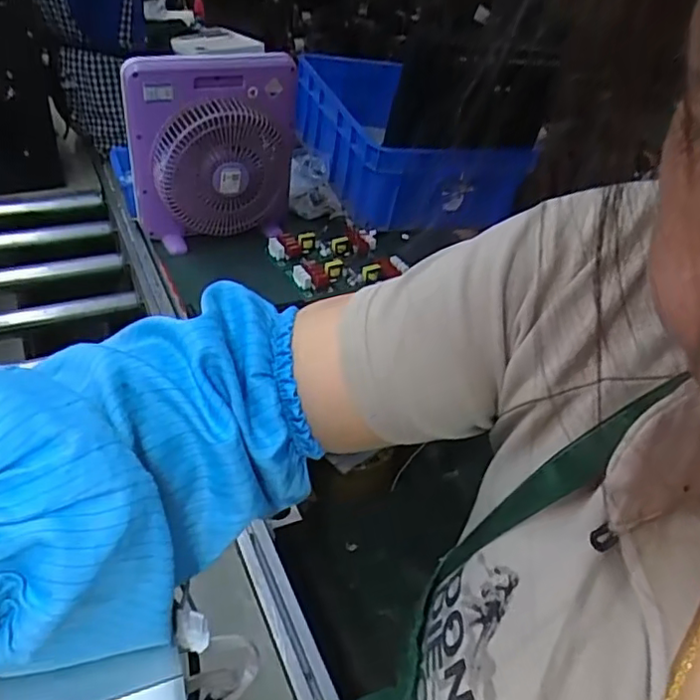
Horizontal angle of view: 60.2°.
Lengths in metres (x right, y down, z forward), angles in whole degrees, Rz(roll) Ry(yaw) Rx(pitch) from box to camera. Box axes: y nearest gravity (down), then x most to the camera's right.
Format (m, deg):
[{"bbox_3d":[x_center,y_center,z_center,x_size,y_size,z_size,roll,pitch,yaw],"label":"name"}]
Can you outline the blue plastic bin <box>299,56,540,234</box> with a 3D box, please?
[{"bbox_3d":[0.128,-0.508,1.450,0.394,0.239,0.542,-16,44,-25],"label":"blue plastic bin"}]

